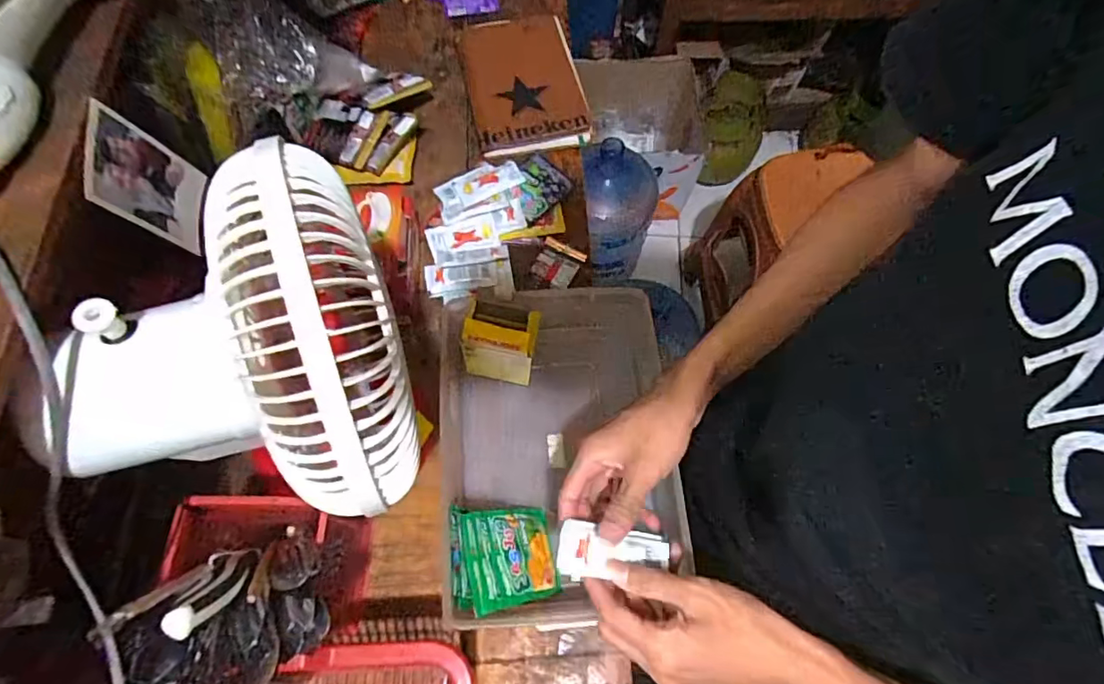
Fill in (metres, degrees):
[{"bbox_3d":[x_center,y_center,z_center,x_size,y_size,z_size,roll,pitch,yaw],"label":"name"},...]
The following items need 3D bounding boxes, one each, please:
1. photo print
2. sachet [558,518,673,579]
[{"bbox_3d":[-0.246,-0.096,0.330,0.005,0.083,0.057,-5,78,5],"label":"photo print"},{"bbox_3d":[0.045,0.144,0.378,0.079,0.019,0.034,4,67,-12],"label":"sachet"}]

